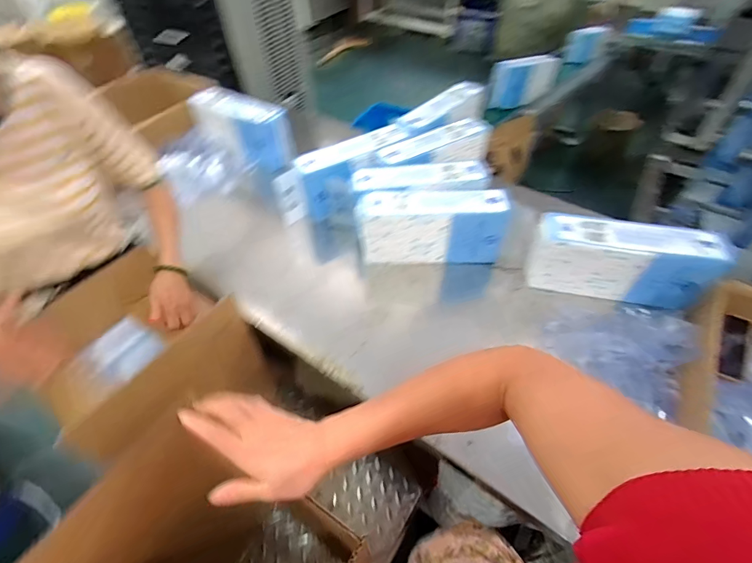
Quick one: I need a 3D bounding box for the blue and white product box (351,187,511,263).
[{"bbox_3d":[0.125,-0.128,0.864,0.328,0.167,0.086,2,49,4],"label":"blue and white product box"}]

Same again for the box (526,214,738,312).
[{"bbox_3d":[0.522,-0.044,0.818,0.360,0.161,0.111,15,51,15],"label":"box"}]

